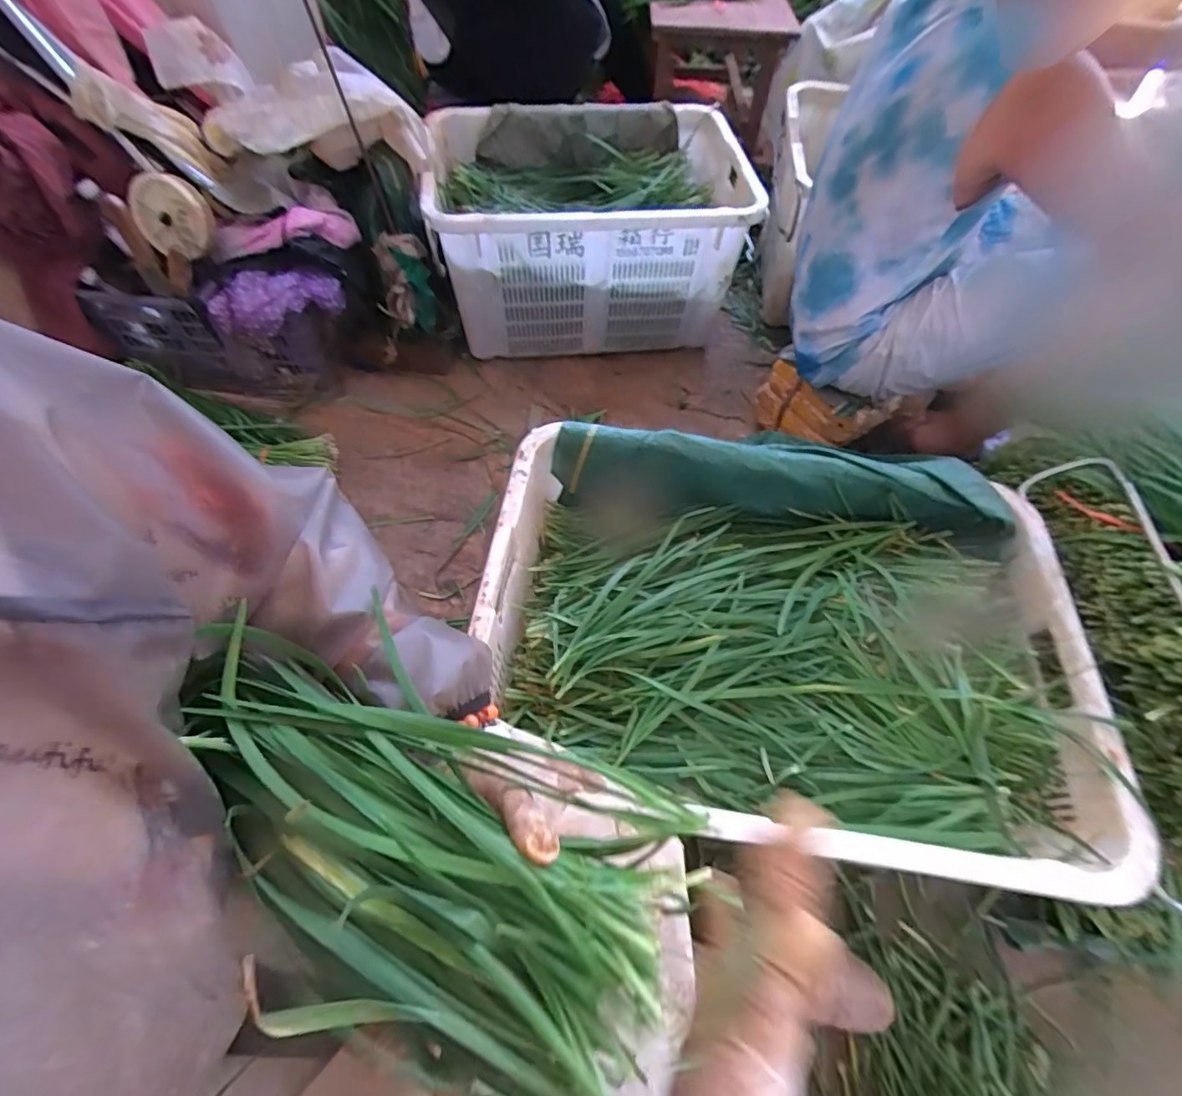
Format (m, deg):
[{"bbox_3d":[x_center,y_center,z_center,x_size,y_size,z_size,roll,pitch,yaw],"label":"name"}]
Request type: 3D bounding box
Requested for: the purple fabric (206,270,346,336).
[{"bbox_3d":[-0.586,-0.460,1.003,0.232,0.087,0.080,-23,64,-16],"label":"purple fabric"}]

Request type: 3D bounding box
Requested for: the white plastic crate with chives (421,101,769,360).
[{"bbox_3d":[-0.003,-0.728,1.261,0.656,0.373,0.440,-7,61,-7],"label":"white plastic crate with chives"}]

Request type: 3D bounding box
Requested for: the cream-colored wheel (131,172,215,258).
[{"bbox_3d":[-0.708,-0.560,0.902,0.118,0.123,0.031,40,28,-23],"label":"cream-colored wheel"}]

